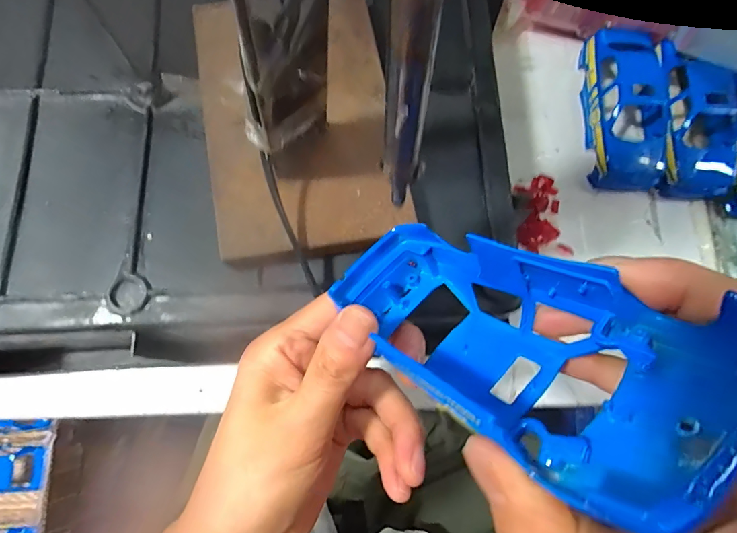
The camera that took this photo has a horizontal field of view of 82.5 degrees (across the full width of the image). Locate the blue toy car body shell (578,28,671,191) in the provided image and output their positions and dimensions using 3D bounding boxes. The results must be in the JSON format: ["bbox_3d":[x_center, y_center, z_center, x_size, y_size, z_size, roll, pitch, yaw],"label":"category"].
[{"bbox_3d":[0.200,-0.127,0.327,0.058,0.041,0.128,3,77,-1],"label":"blue toy car body shell"}]

